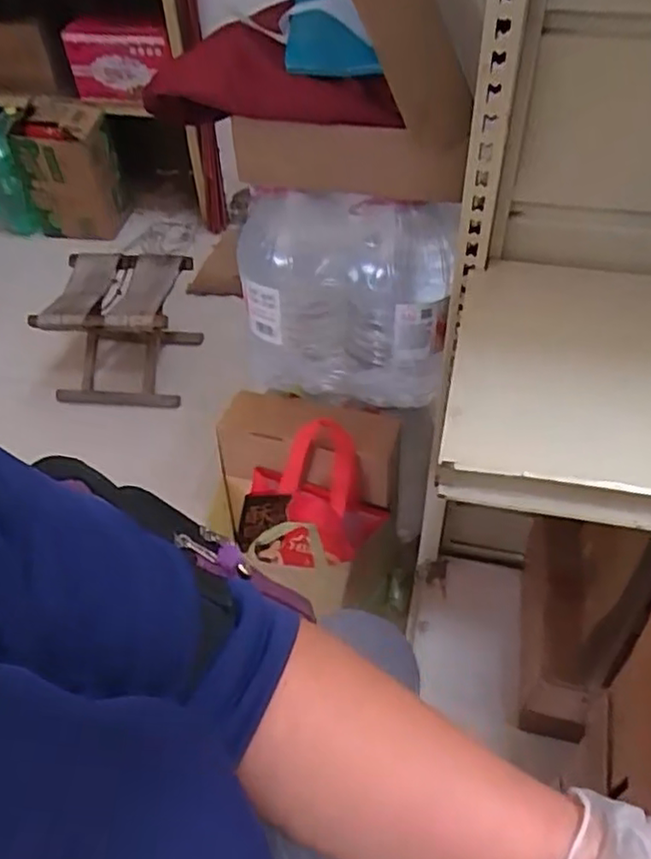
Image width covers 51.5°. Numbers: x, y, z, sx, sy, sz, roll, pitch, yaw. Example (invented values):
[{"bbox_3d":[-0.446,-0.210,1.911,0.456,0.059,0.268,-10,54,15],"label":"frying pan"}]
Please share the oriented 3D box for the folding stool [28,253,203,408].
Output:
[{"bbox_3d":[-0.450,-0.219,1.539,0.281,0.268,0.266,4,47,7],"label":"folding stool"}]

